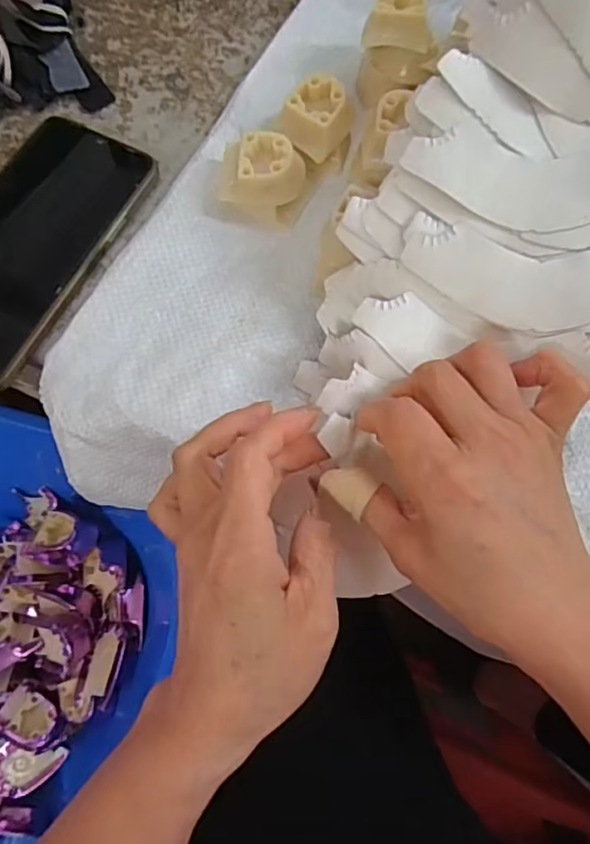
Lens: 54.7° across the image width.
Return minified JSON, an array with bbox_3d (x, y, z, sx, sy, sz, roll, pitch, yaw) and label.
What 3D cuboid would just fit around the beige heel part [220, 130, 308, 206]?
[{"bbox_3d":[-0.017,-0.140,0.322,0.044,0.029,0.036,3,73,0],"label":"beige heel part"}]

